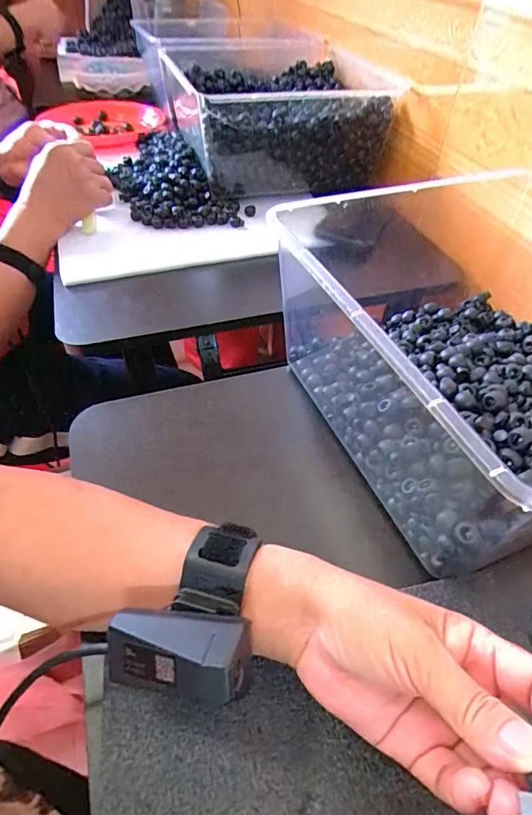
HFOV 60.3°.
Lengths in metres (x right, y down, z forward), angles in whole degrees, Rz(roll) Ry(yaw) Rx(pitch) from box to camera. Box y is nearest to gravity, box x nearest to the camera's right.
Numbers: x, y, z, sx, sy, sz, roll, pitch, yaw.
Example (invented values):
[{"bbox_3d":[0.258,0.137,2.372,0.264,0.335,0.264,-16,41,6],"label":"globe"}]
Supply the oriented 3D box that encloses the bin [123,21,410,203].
[{"bbox_3d":[-0.006,-0.553,0.815,0.319,0.143,0.500,-14,50,-13],"label":"bin"}]

